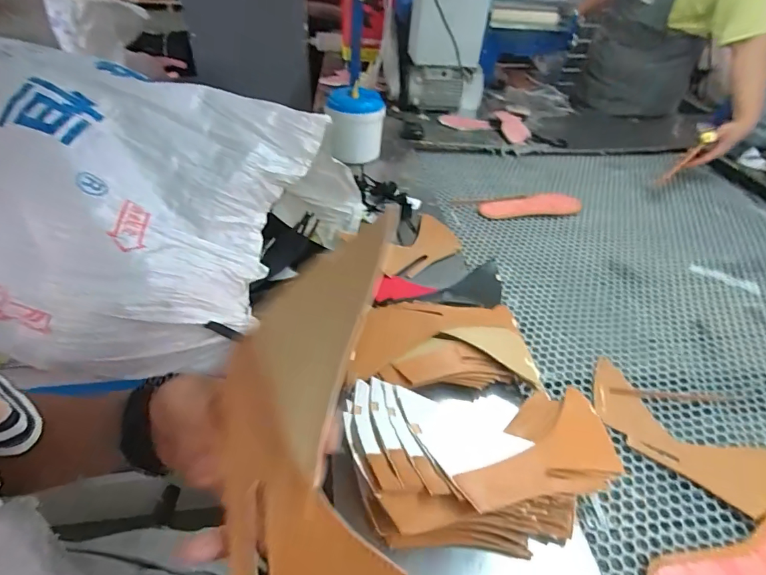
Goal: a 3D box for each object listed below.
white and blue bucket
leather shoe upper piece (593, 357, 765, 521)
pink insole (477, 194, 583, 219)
[{"bbox_3d":[-0.063,-0.366,0.987,0.125,0.142,0.109,0,42,-5],"label":"white and blue bucket"},{"bbox_3d":[0.376,0.186,0.549,0.231,0.006,0.119,32,48,29],"label":"leather shoe upper piece"},{"bbox_3d":[0.335,-0.181,0.952,0.249,0.021,0.066,-9,42,-14],"label":"pink insole"}]

